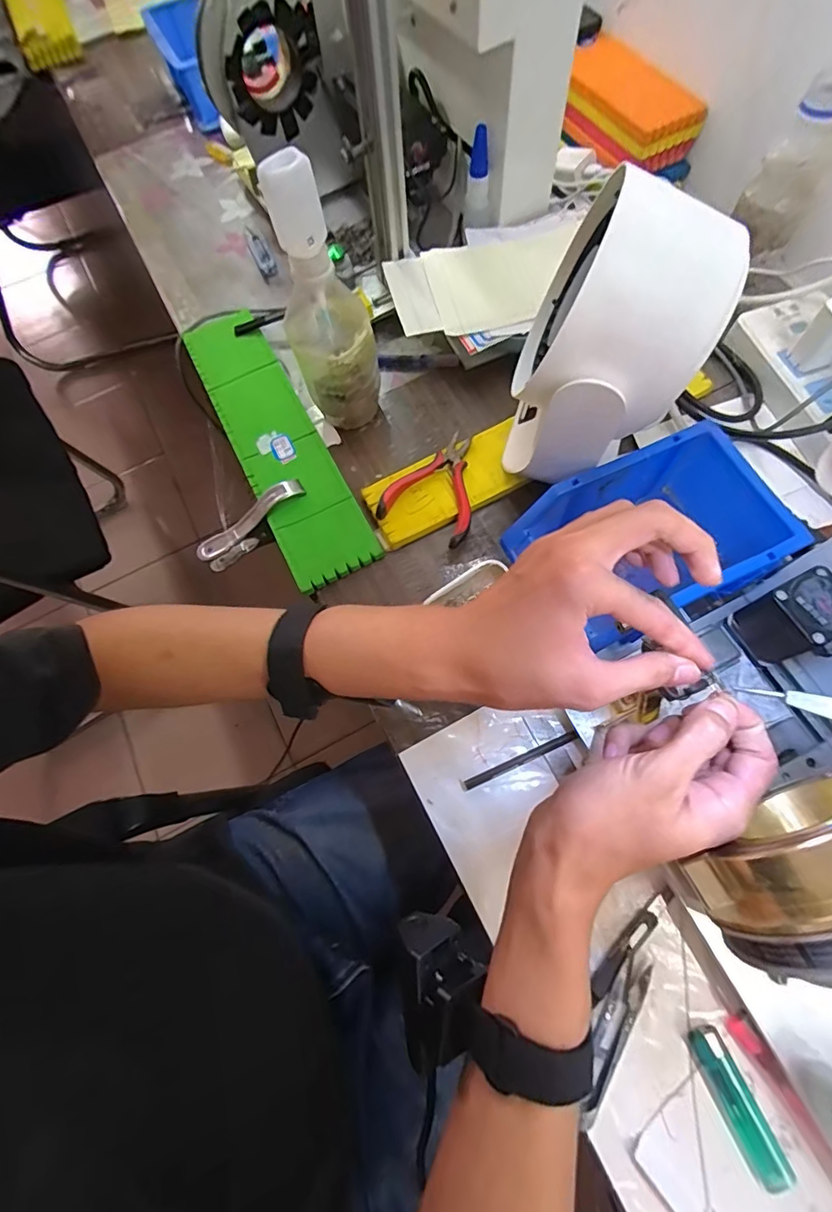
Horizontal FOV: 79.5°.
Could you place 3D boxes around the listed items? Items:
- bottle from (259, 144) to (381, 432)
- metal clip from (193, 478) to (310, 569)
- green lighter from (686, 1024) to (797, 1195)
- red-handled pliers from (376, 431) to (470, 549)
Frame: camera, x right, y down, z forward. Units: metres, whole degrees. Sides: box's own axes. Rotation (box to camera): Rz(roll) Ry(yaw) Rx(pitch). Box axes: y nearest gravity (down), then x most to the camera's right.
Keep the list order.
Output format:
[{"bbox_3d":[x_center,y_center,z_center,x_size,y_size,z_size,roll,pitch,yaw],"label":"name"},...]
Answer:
[{"bbox_3d":[-0.078,-0.252,0.428,0.073,0.224,0.082,-13,69,-2],"label":"bottle"},{"bbox_3d":[-0.160,-0.079,0.484,0.124,0.048,0.017,-39,71,12],"label":"metal clip"},{"bbox_3d":[0.197,0.306,0.305,0.021,0.009,0.079,-22,70,-5],"label":"green lighter"},{"bbox_3d":[0.024,-0.113,0.460,0.083,0.017,0.105,23,70,16],"label":"red-handled pliers"}]

